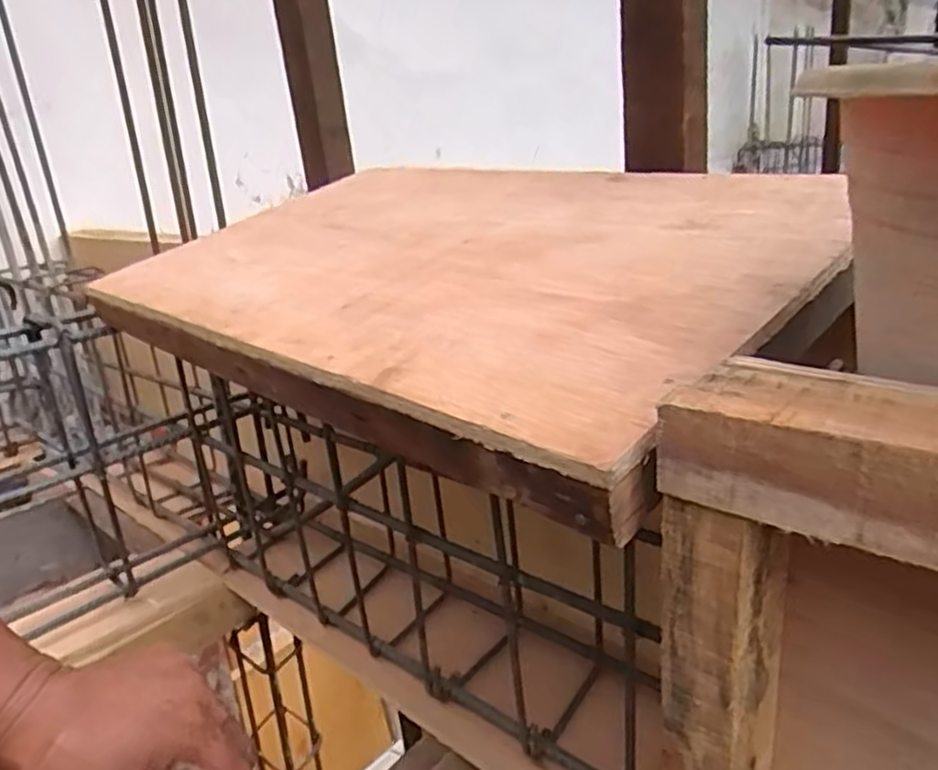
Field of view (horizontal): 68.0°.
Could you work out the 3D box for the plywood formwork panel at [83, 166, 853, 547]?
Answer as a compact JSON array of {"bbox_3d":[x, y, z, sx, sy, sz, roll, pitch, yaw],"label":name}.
[{"bbox_3d":[-0.038,-0.114,0.628,0.657,0.040,0.396,16,41,42],"label":"plywood formwork panel"}]

